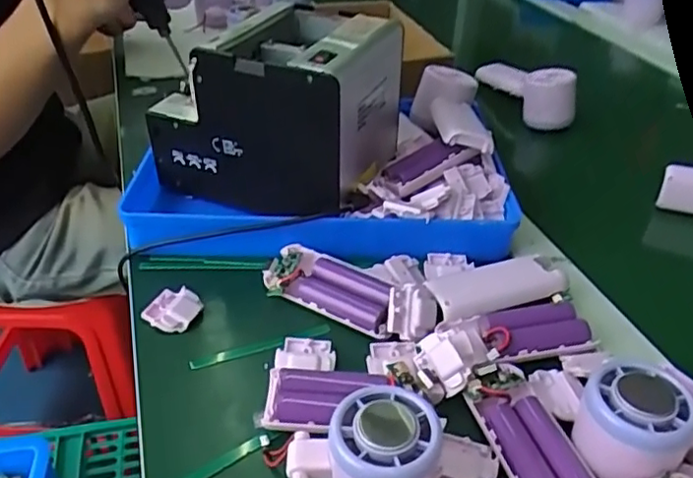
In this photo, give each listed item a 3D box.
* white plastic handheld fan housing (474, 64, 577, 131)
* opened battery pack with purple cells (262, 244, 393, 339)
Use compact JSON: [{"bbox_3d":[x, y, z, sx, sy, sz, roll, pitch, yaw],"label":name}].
[{"bbox_3d":[0.204,-0.183,0.742,0.050,0.057,0.142,-14,39,-22],"label":"white plastic handheld fan housing"},{"bbox_3d":[-0.010,0.037,0.463,0.100,0.027,0.042,17,69,25],"label":"opened battery pack with purple cells"}]

